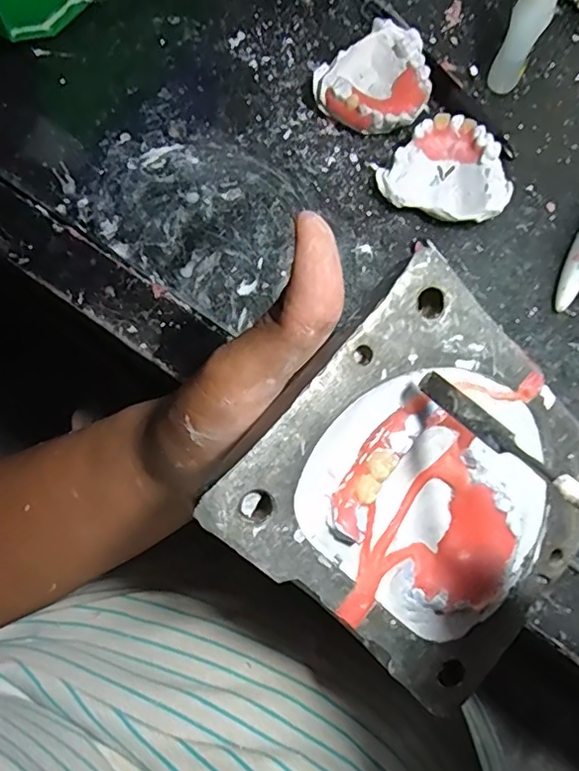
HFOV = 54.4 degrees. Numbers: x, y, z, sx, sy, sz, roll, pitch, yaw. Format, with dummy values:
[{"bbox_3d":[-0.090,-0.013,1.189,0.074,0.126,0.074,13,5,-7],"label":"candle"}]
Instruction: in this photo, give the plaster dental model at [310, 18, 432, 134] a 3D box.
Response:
[{"bbox_3d":[0.049,-0.173,0.319,0.061,0.024,0.060,0,74,-1],"label":"plaster dental model"}]

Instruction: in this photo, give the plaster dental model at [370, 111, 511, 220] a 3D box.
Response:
[{"bbox_3d":[0.085,-0.110,0.302,0.056,0.026,0.062,-41,78,-12],"label":"plaster dental model"}]

